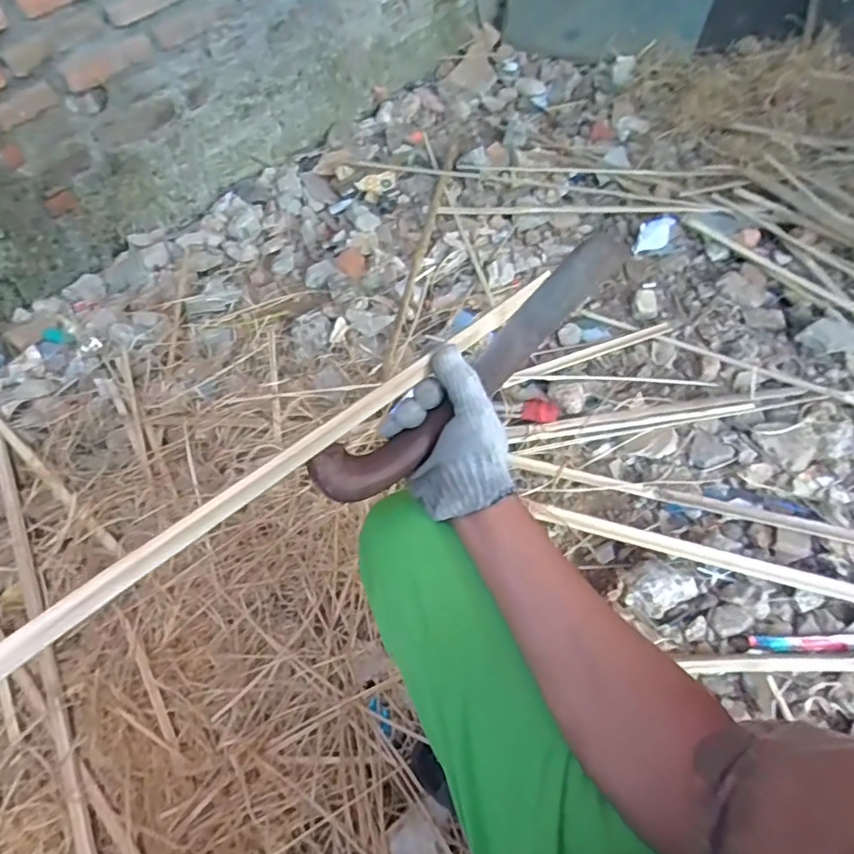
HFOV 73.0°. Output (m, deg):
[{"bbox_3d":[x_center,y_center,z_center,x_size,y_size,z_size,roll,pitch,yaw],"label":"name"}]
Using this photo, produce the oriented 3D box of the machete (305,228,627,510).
[{"bbox_3d":[0.064,-0.070,0.541,0.408,0.033,0.057,-41,96,-24],"label":"machete"}]

